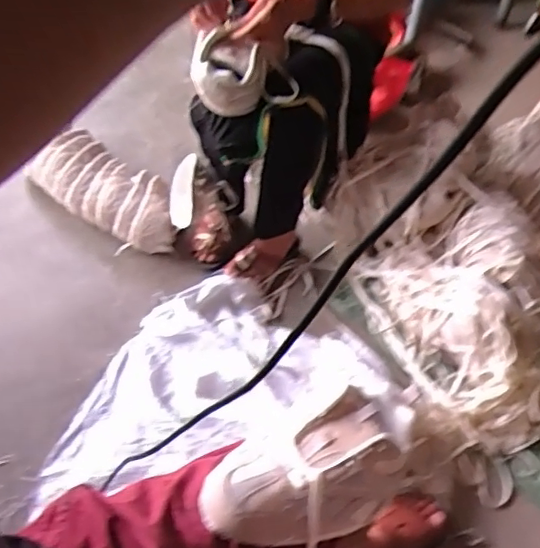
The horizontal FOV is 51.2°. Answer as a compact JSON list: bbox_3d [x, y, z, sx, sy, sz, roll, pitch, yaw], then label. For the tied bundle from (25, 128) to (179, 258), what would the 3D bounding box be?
[{"bbox_3d":[-0.367,-0.188,1.313,0.357,0.121,0.172,36,56,6],"label":"tied bundle"}]

